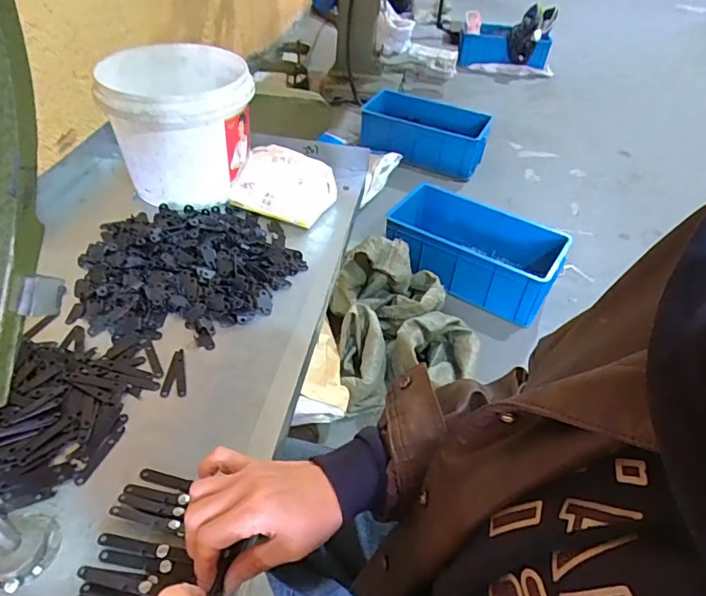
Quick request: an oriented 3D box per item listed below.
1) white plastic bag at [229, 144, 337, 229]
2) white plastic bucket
[{"bbox_3d":[-0.093,-0.154,0.648,0.126,0.076,0.074,17,46,12],"label":"white plastic bag"},{"bbox_3d":[-0.223,-0.227,0.661,0.168,0.144,0.178,-7,46,-13],"label":"white plastic bucket"}]

